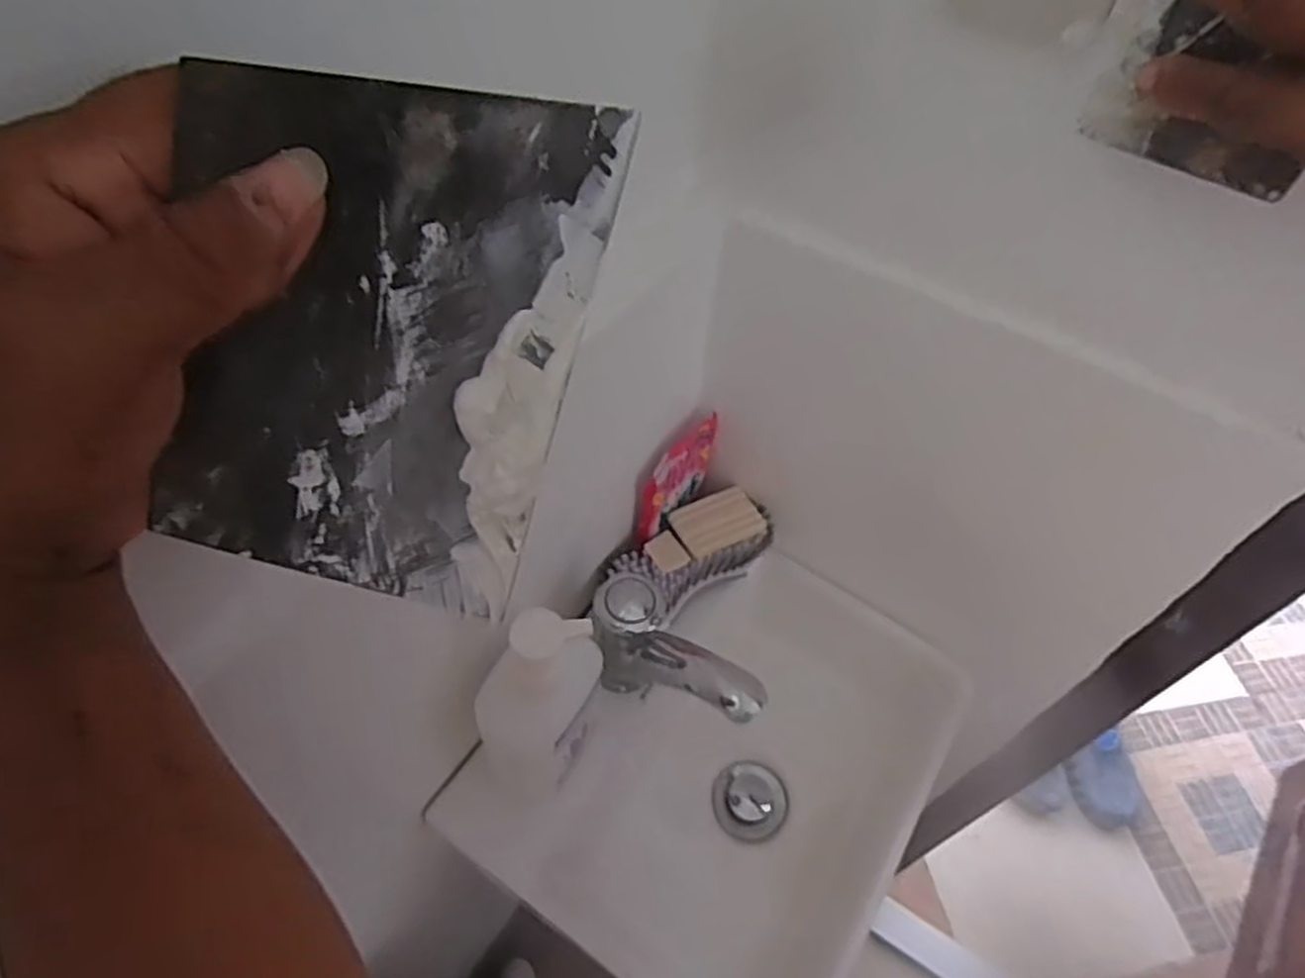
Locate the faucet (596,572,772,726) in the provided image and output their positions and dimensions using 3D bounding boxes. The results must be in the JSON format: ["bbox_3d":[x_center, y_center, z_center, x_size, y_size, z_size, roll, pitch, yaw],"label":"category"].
[{"bbox_3d":[0.016,0.136,0.580,0.132,0.110,0.056,35,63,22],"label":"faucet"}]

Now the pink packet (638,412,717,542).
[{"bbox_3d":[0.021,-0.008,0.657,0.014,0.079,0.097,31,62,20],"label":"pink packet"}]

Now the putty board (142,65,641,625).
[{"bbox_3d":[-0.068,-0.032,0.204,0.093,0.139,0.006,9,23,-21],"label":"putty board"}]

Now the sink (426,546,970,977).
[{"bbox_3d":[0.061,0.216,0.638,0.291,0.146,0.359,30,61,20],"label":"sink"}]

